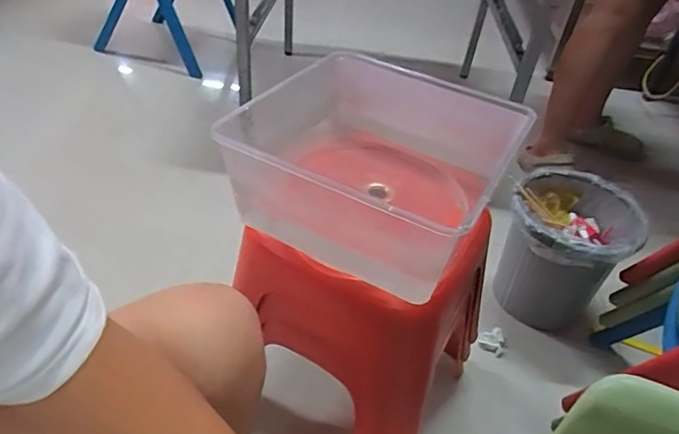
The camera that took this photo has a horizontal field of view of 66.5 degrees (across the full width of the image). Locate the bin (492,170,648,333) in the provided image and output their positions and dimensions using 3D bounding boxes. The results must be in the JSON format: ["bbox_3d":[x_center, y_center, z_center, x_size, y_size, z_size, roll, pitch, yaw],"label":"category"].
[{"bbox_3d":[0.462,0.083,1.110,0.225,0.289,0.250,21,42,15],"label":"bin"}]

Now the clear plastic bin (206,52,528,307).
[{"bbox_3d":[0.035,-0.073,0.653,0.308,0.128,0.299,24,43,19],"label":"clear plastic bin"}]

